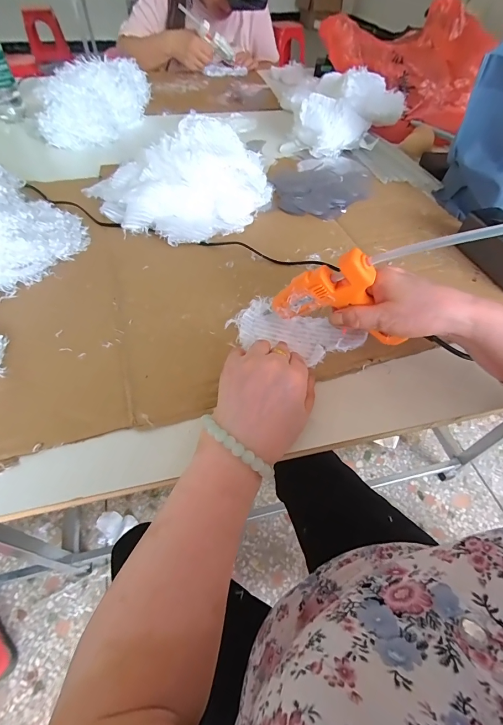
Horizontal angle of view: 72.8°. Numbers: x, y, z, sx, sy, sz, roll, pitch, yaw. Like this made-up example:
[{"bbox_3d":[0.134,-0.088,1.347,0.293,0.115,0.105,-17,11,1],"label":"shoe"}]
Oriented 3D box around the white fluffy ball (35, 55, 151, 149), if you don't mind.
[{"bbox_3d":[-0.330,-0.571,0.732,0.139,0.106,0.274,9,51,3],"label":"white fluffy ball"}]

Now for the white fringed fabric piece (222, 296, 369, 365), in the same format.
[{"bbox_3d":[0.051,-0.036,0.388,0.150,0.016,0.067,12,53,6],"label":"white fringed fabric piece"}]

